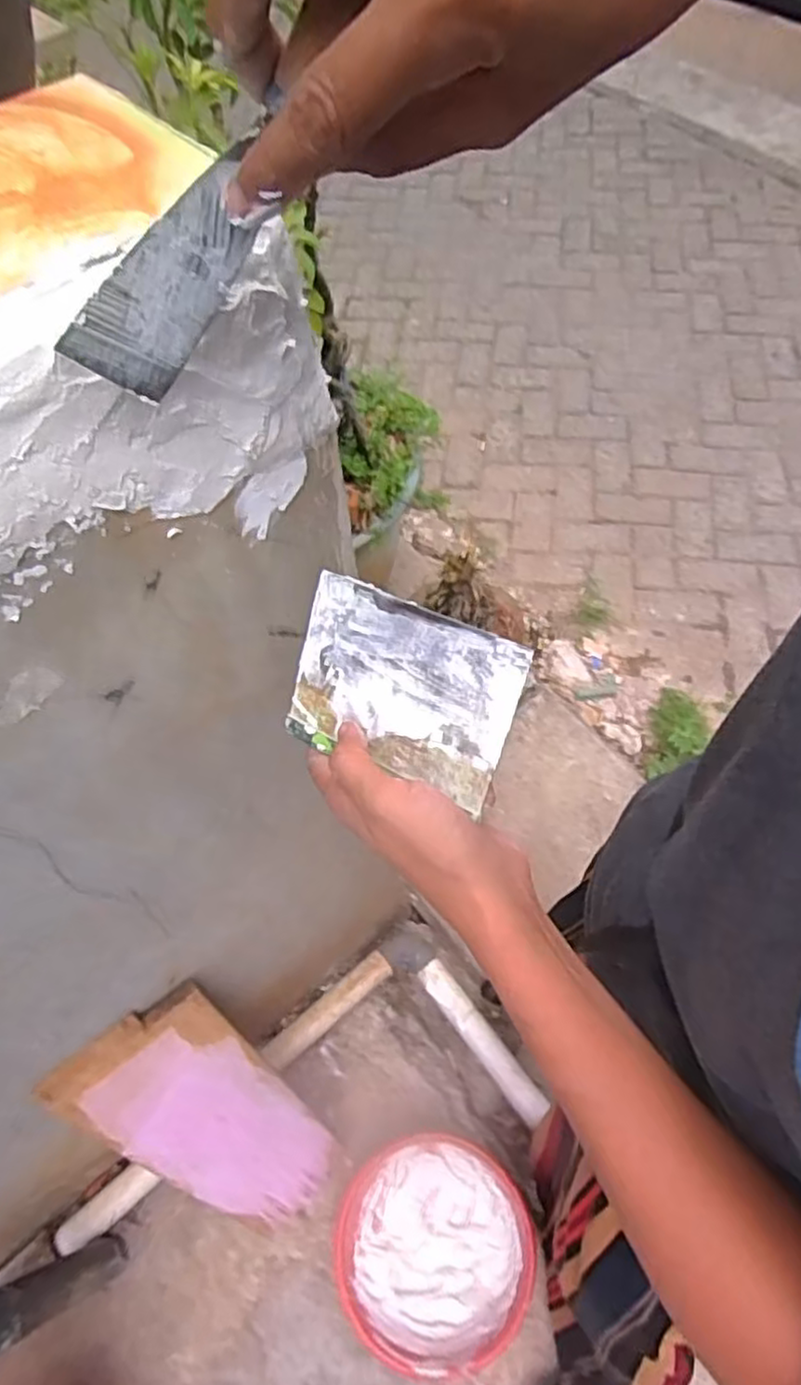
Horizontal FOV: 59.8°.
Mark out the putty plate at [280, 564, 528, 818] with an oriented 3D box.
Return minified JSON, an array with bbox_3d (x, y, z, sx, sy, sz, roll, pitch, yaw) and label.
[{"bbox_3d":[-0.002,-0.001,0.331,0.115,0.083,0.004,24,19,27],"label":"putty plate"}]

